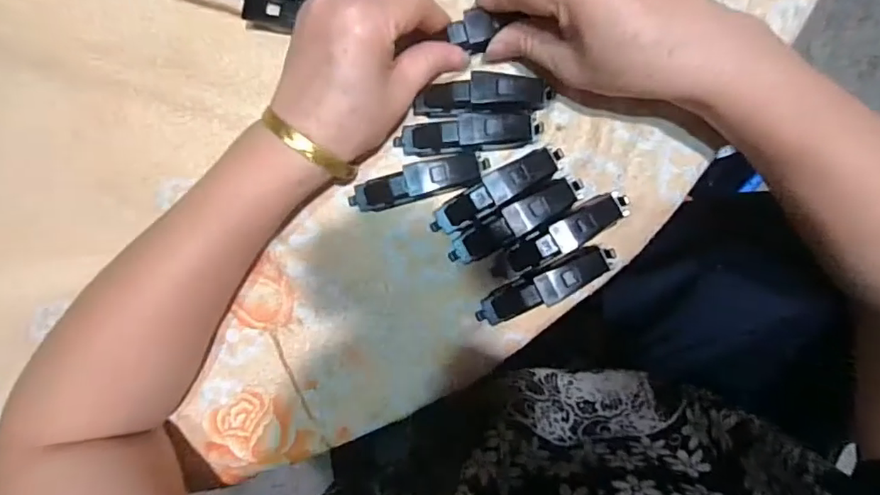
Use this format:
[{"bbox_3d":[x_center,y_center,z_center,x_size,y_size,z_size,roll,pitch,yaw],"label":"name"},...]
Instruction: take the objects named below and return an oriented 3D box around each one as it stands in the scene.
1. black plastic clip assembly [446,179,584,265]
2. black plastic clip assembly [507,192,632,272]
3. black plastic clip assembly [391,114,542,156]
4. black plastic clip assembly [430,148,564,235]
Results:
[{"bbox_3d":[0.042,-0.015,0.297,0.081,0.019,0.018,-32,89,7],"label":"black plastic clip assembly"},{"bbox_3d":[0.072,-0.009,0.296,0.074,0.015,0.017,-31,89,7],"label":"black plastic clip assembly"},{"bbox_3d":[0.015,-0.063,0.297,0.082,0.022,0.017,-3,92,7],"label":"black plastic clip assembly"},{"bbox_3d":[0.031,-0.033,0.298,0.081,0.018,0.017,-31,89,7],"label":"black plastic clip assembly"}]

